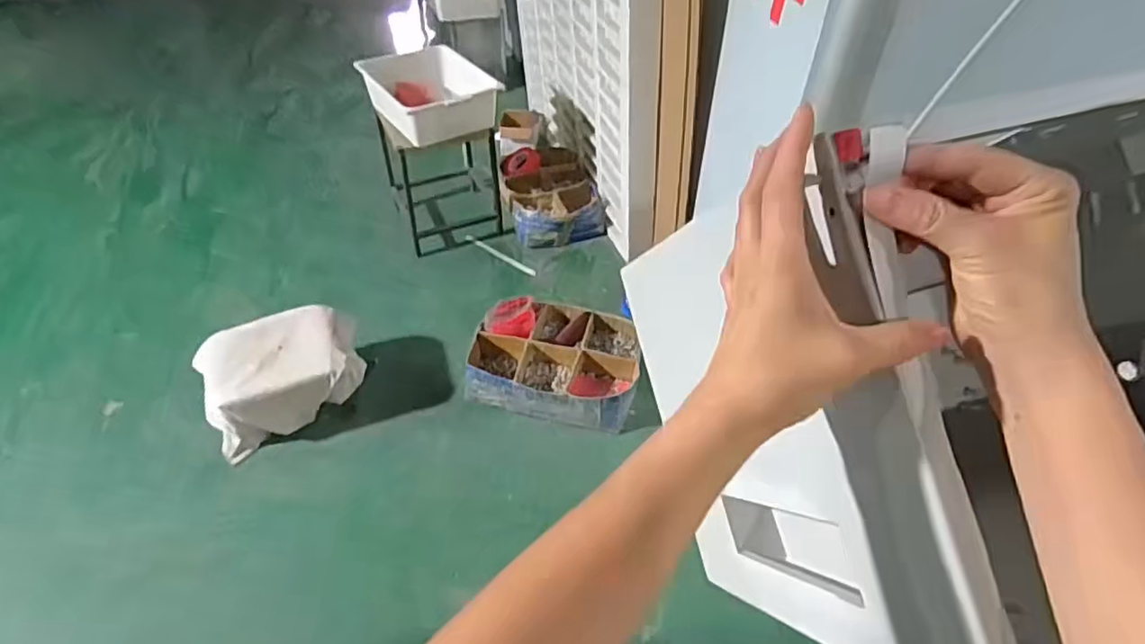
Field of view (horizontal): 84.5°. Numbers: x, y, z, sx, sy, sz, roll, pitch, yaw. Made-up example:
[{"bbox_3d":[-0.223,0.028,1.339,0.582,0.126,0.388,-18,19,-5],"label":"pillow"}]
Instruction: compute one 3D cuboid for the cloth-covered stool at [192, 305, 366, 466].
[{"bbox_3d":[-0.607,0.101,1.323,0.304,0.180,0.209,-23,48,-24],"label":"cloth-covered stool"}]

